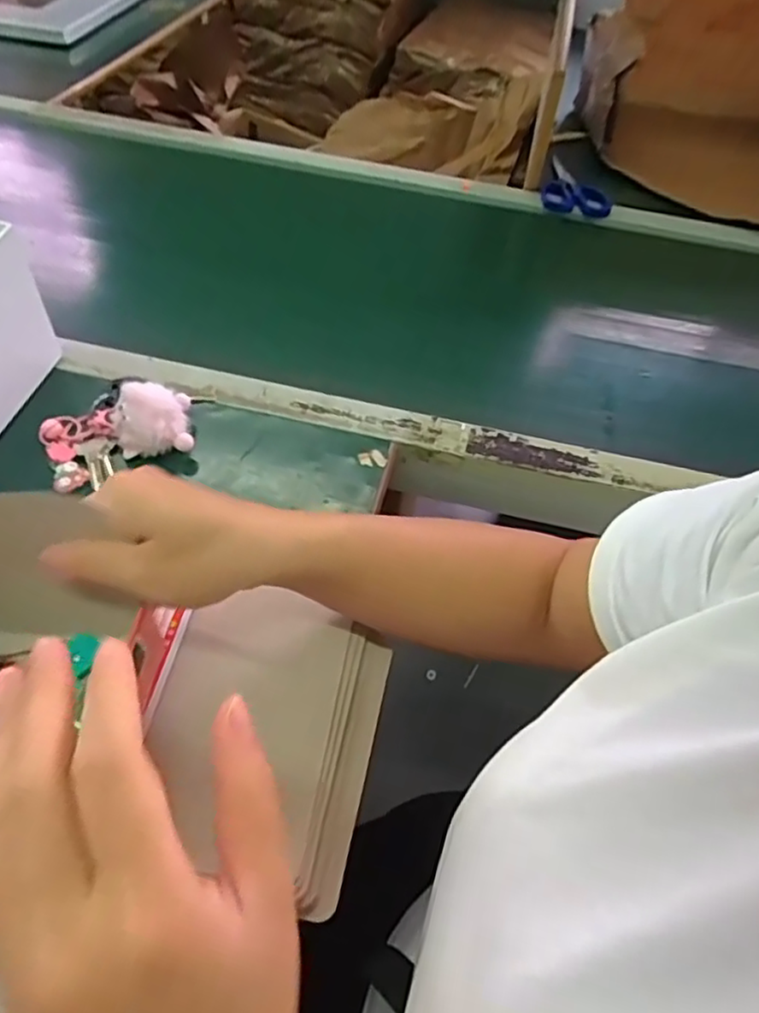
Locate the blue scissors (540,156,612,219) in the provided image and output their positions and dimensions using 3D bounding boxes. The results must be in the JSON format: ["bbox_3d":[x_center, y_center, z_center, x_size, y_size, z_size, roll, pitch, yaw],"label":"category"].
[{"bbox_3d":[0.254,-0.411,0.843,0.084,0.012,0.153,14,51,5],"label":"blue scissors"}]

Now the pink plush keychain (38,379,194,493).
[{"bbox_3d":[-0.197,-0.062,0.495,0.109,0.041,0.081,-18,55,-19],"label":"pink plush keychain"}]

